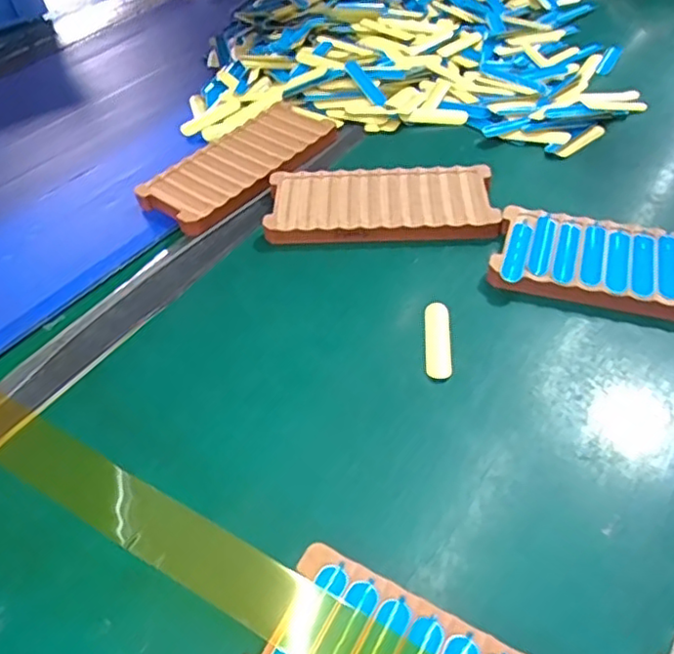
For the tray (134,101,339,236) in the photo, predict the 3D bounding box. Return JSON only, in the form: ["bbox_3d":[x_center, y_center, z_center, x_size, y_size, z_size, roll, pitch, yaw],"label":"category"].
[{"bbox_3d":[-0.080,-0.144,0.525,0.082,0.013,0.180,28,57,24],"label":"tray"}]

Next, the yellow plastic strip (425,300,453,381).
[{"bbox_3d":[0.065,0.008,0.390,0.016,0.004,0.062,1,50,5],"label":"yellow plastic strip"}]

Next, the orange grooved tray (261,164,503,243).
[{"bbox_3d":[0.034,-0.098,0.475,0.172,0.009,0.077,0,50,4],"label":"orange grooved tray"}]

